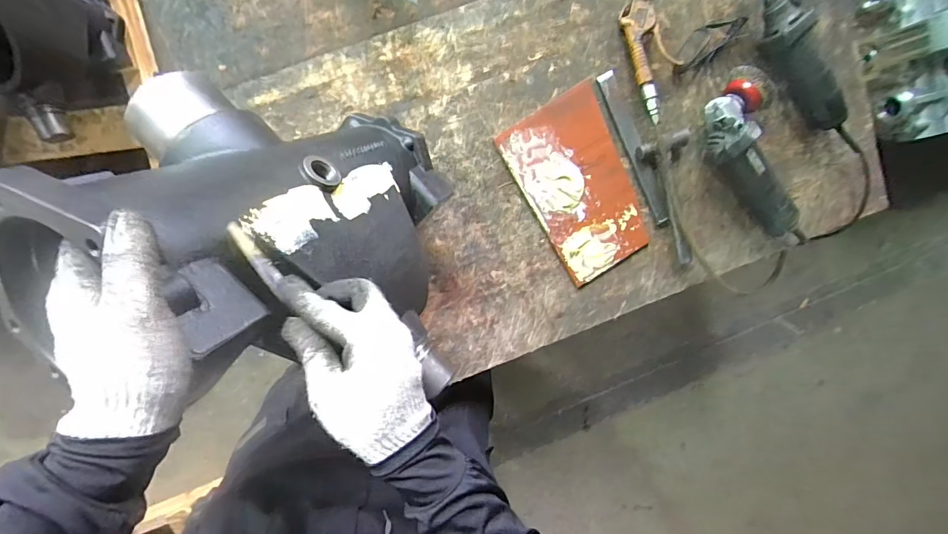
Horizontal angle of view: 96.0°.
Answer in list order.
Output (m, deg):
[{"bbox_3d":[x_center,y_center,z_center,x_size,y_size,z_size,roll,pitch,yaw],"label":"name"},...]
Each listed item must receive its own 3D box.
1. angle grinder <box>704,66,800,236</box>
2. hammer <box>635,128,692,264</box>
[{"bbox_3d":[0.505,-0.202,0.793,0.139,0.098,0.290,-38,103,-1],"label":"angle grinder"},{"bbox_3d":[0.369,-0.120,0.758,0.100,0.035,0.232,-24,102,-3],"label":"hammer"}]

